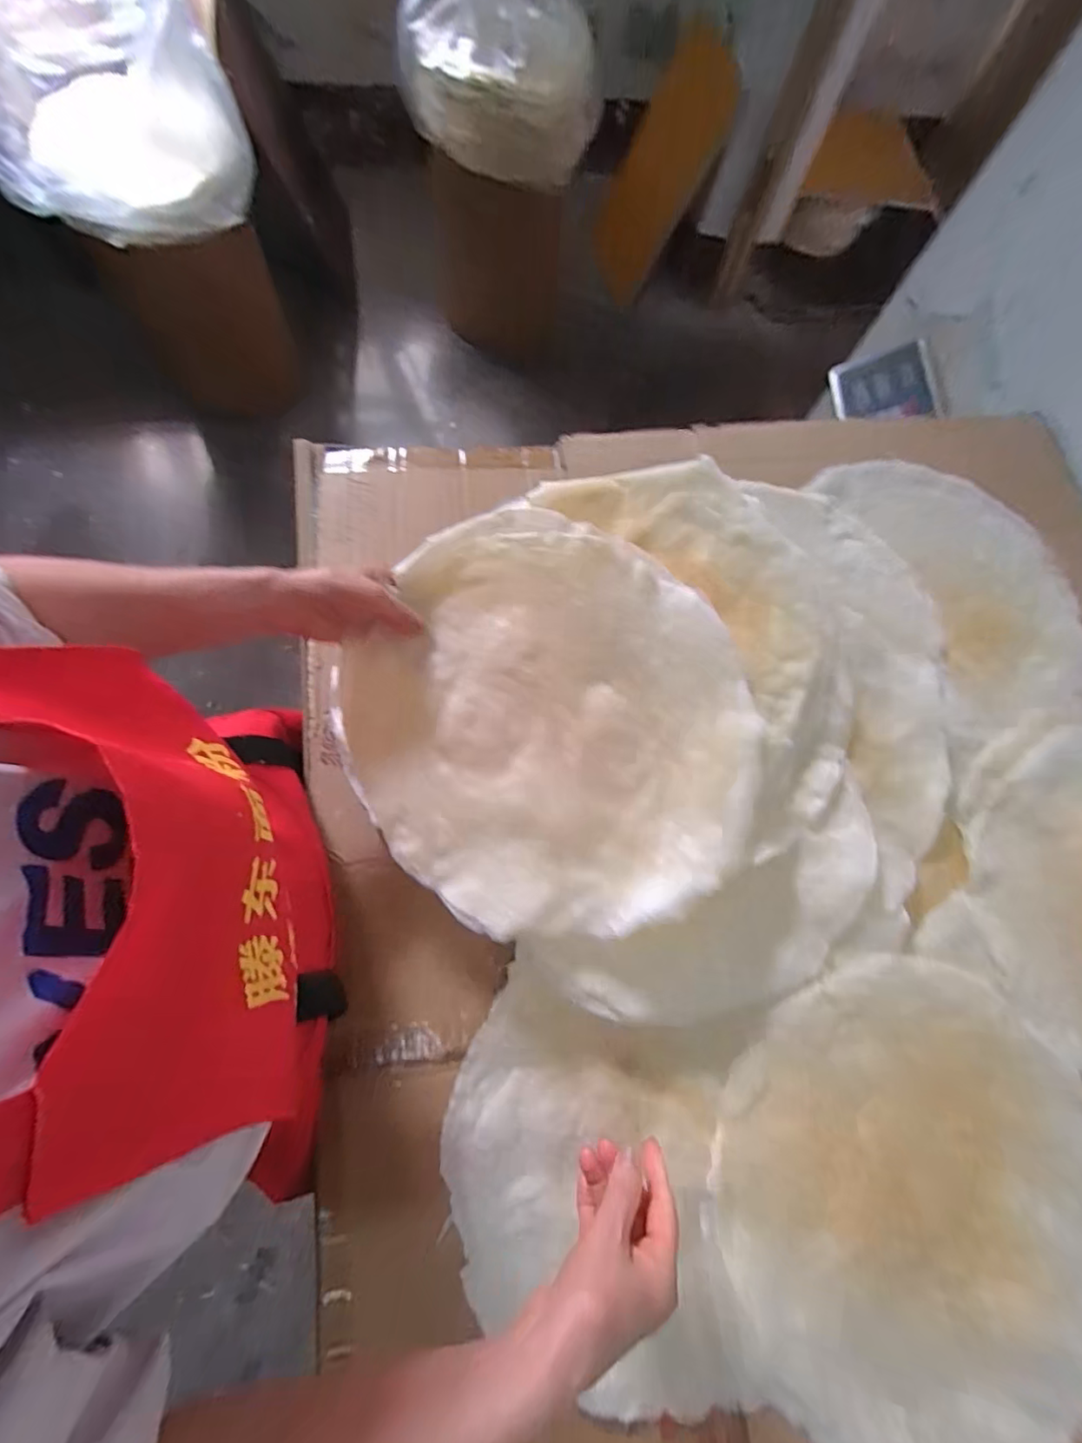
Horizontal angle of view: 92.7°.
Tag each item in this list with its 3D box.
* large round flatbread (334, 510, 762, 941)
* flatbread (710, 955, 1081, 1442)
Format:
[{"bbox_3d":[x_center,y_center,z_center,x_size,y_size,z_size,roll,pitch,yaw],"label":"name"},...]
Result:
[{"bbox_3d":[0.019,-0.001,0.435,0.337,0.055,0.338,0,74,-1],"label":"large round flatbread"},{"bbox_3d":[0.313,0.401,0.425,0.338,0.019,0.347,2,74,-6],"label":"flatbread"}]

